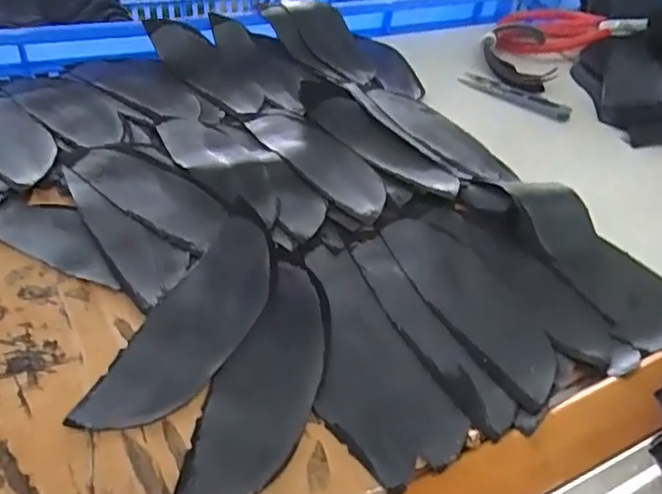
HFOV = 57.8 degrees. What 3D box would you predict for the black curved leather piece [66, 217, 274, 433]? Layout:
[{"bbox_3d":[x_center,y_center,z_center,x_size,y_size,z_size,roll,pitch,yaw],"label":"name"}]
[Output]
[{"bbox_3d":[-0.068,0.036,0.297,0.046,0.015,0.134,21,44,15],"label":"black curved leather piece"}]

